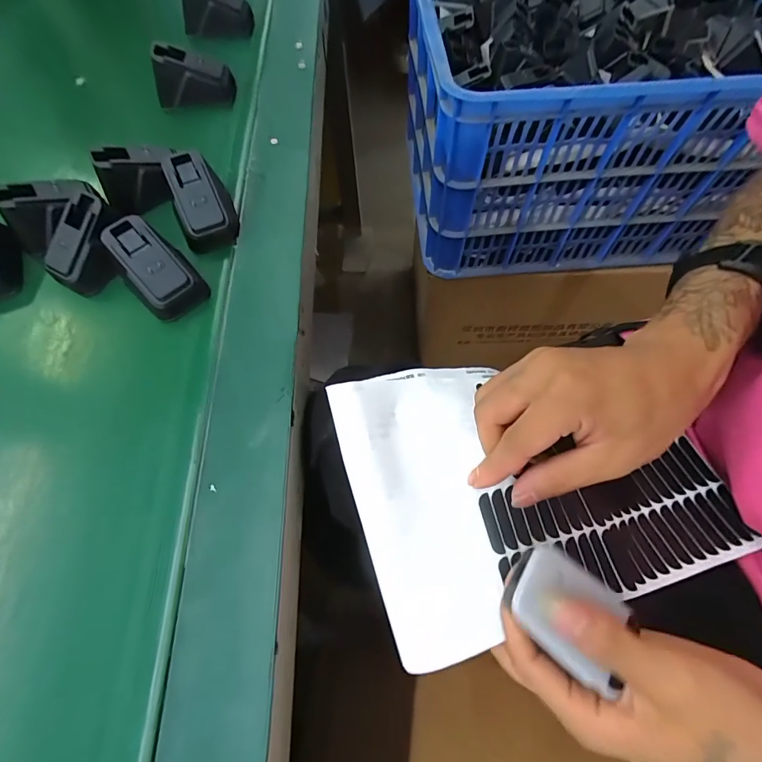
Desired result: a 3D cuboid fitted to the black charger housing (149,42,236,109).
[{"bbox_3d":[-0.173,-0.281,0.380,0.071,0.040,0.032,-3,66,1],"label":"black charger housing"}]

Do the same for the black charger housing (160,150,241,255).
[{"bbox_3d":[-0.138,-0.138,0.316,0.038,0.041,0.060,-18,66,-6],"label":"black charger housing"}]

